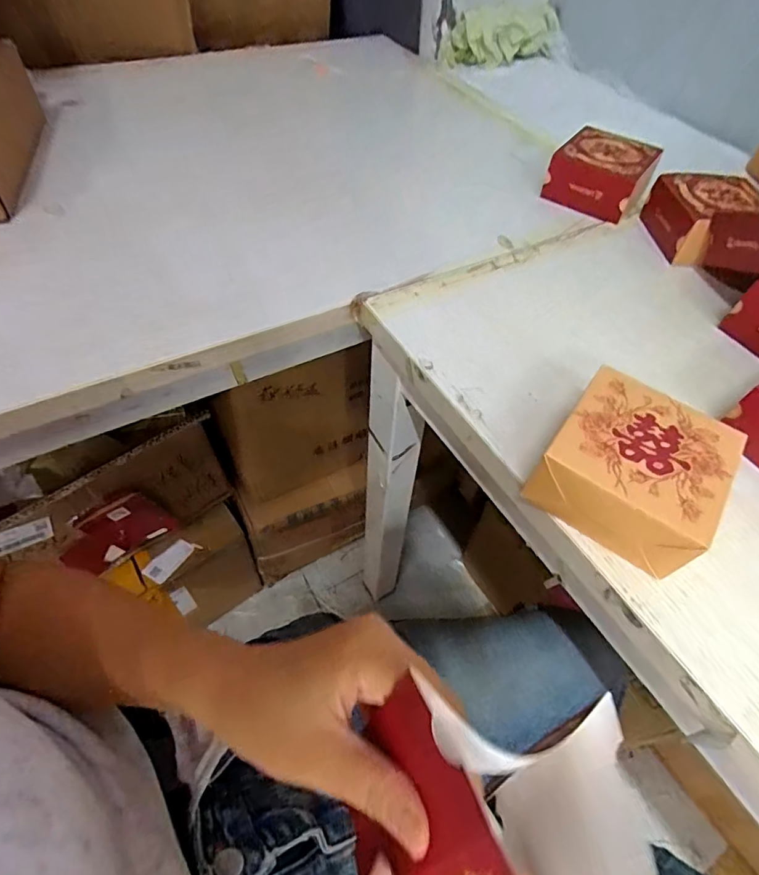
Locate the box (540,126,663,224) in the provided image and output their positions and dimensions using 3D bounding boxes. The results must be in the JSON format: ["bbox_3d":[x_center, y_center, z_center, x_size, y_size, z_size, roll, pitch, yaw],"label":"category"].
[{"bbox_3d":[0.269,-0.320,0.586,0.107,0.053,0.096,30,57,18],"label":"box"}]

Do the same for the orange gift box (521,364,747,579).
[{"bbox_3d":[0.168,0.022,0.324,0.098,0.057,0.103,33,58,20],"label":"orange gift box"}]

